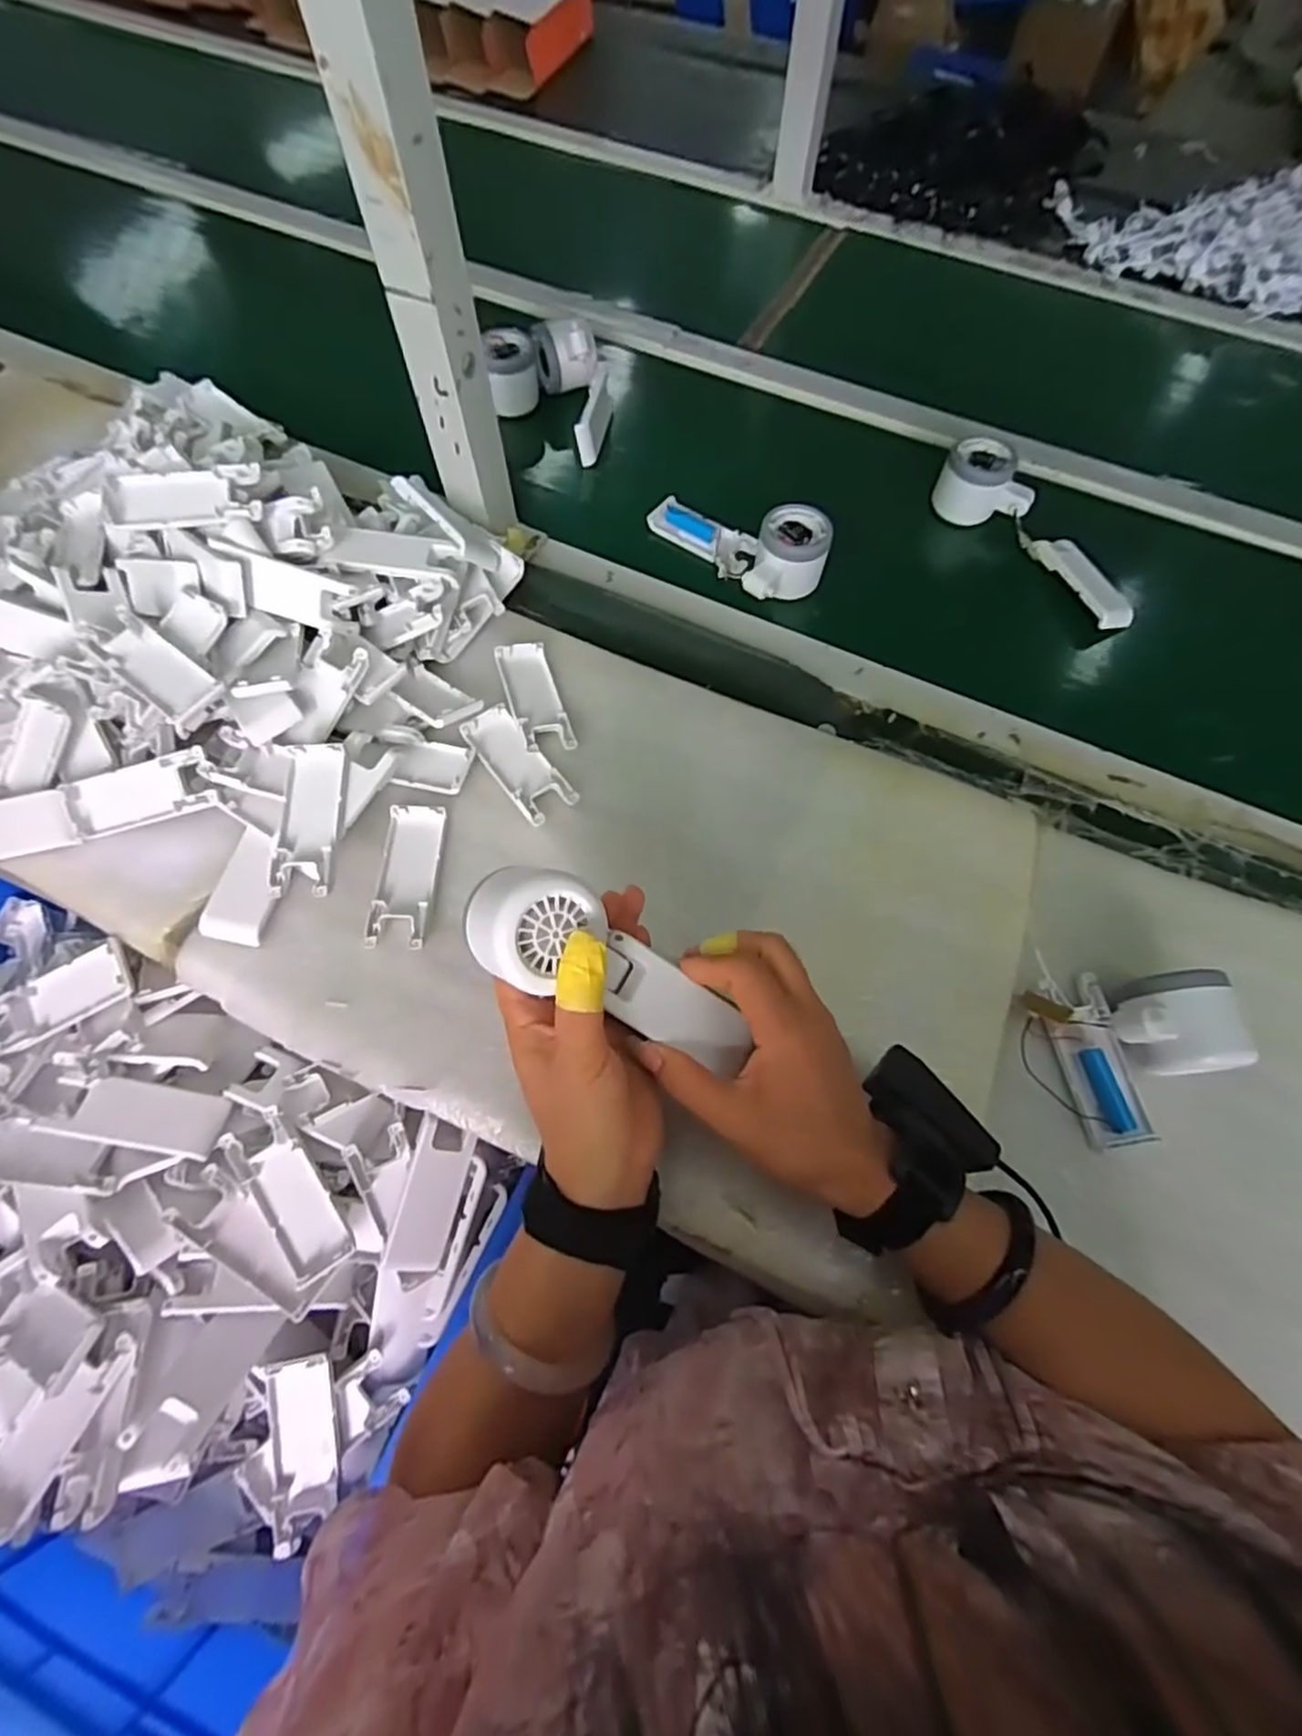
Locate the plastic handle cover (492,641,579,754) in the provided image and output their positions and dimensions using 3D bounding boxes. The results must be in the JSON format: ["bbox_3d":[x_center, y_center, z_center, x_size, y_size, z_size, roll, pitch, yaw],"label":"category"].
[{"bbox_3d":[-0.090,-0.133,0.524,0.038,0.012,0.103,-17,67,-8],"label":"plastic handle cover"}]

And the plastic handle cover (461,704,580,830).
[{"bbox_3d":[-0.099,-0.078,0.504,0.039,0.007,0.103,-35,71,-15],"label":"plastic handle cover"}]

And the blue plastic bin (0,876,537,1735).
[{"bbox_3d":[-0.386,0.245,0.447,0.481,0.136,0.351,24,68,9],"label":"blue plastic bin"}]

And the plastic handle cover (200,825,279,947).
[{"bbox_3d":[-0.268,0.012,0.453,0.035,0.018,0.074,12,75,-7],"label":"plastic handle cover"}]

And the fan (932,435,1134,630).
[{"bbox_3d":[0.343,-0.292,0.599,0.048,0.060,0.213,-32,70,-14],"label":"fan"}]

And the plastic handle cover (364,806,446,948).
[{"bbox_3d":[-0.167,0.004,0.467,0.038,0.009,0.105,2,66,0],"label":"plastic handle cover"}]

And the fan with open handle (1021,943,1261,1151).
[{"bbox_3d":[0.290,0.103,0.403,0.110,0.059,0.111,-4,66,-3],"label":"fan with open handle"}]

